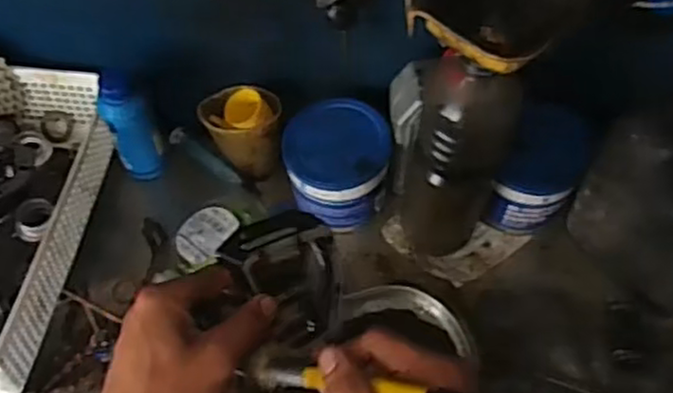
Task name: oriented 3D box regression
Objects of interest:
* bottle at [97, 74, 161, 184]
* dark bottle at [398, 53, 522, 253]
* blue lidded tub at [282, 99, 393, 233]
[{"bbox_3d":[-0.211,-0.064,0.722,0.042,0.147,0.034,-23,58,-11],"label":"bottle"},{"bbox_3d":[0.103,-0.027,0.619,0.087,0.237,0.062,5,57,7],"label":"dark bottle"},{"bbox_3d":[0.001,-0.033,0.709,0.100,0.084,0.106,-2,56,3],"label":"blue lidded tub"}]

